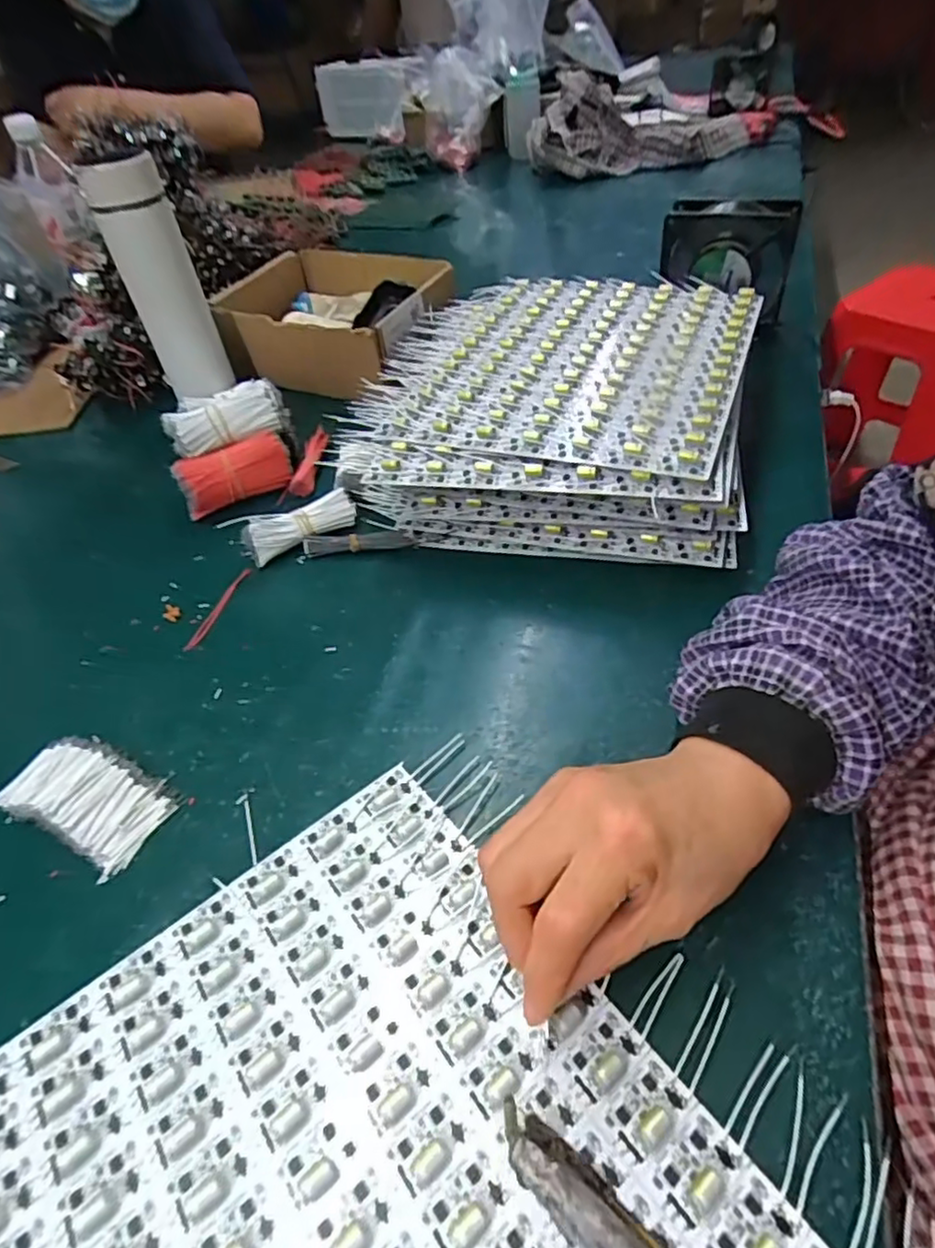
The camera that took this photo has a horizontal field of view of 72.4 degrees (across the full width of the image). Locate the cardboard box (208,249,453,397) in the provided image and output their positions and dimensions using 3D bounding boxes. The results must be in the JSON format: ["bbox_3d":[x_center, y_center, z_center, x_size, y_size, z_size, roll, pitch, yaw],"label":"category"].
[{"bbox_3d":[-0.141,-0.323,0.685,0.231,0.101,0.164,21,51,25],"label":"cardboard box"}]

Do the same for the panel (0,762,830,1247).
[{"bbox_3d":[-0.042,0.208,0.228,0.232,0.009,0.281,-34,51,-24],"label":"panel"}]

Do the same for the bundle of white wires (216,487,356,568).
[{"bbox_3d":[-0.139,-0.078,0.511,0.097,0.033,0.036,-23,47,-15],"label":"bundle of white wires"}]

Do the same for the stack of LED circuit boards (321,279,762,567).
[{"bbox_3d":[0.075,-0.182,0.547,0.295,0.105,0.308,8,47,15],"label":"stack of LED circuit boards"}]

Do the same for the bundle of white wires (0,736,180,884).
[{"bbox_3d":[-0.215,0.095,0.357,0.098,0.017,0.053,19,50,24],"label":"bundle of white wires"}]

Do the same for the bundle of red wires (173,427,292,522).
[{"bbox_3d":[-0.199,-0.130,0.545,0.091,0.038,0.032,-26,48,-19],"label":"bundle of red wires"}]

